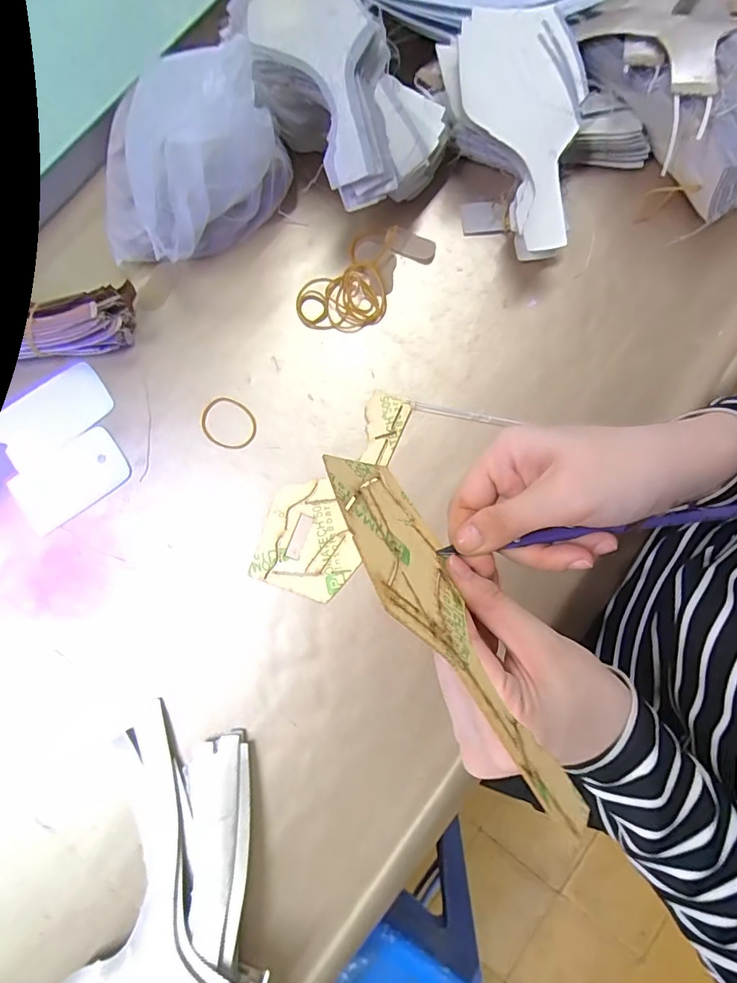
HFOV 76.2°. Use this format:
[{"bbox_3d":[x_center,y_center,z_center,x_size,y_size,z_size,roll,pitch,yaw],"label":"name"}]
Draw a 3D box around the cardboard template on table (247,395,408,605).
[{"bbox_3d":[-0.029,-0.003,0.360,0.077,0.006,0.164,18,81,4],"label":"cardboard template on table"}]

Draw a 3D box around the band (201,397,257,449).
[{"bbox_3d":[-0.110,-0.054,0.369,0.045,0.004,0.038,20,82,3],"label":"band"}]

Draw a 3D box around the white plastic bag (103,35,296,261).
[{"bbox_3d":[-0.134,-0.232,0.332,0.134,0.137,0.080,0,81,0],"label":"white plastic bag"}]

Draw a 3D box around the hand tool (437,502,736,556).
[{"bbox_3d":[0.131,0.017,0.236,0.192,0.005,0.006,-7,80,-1],"label":"hand tool"}]

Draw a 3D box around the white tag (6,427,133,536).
[{"bbox_3d":[-0.230,-0.010,0.363,0.081,0.004,0.052,-37,83,-6],"label":"white tag"}]

